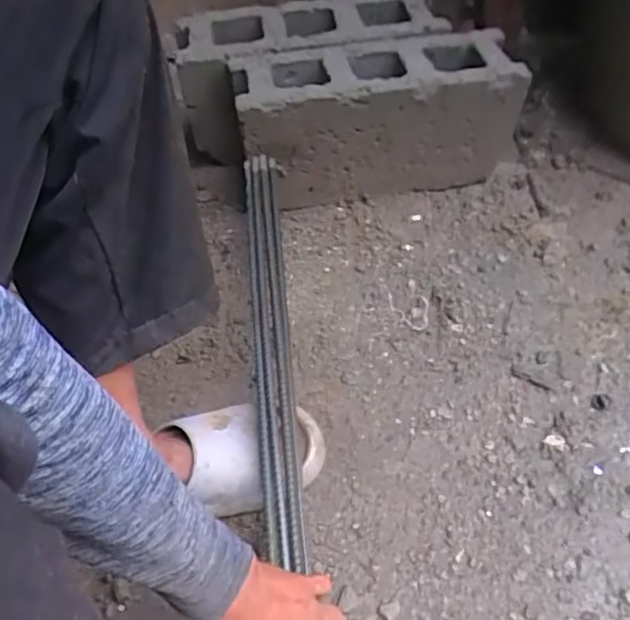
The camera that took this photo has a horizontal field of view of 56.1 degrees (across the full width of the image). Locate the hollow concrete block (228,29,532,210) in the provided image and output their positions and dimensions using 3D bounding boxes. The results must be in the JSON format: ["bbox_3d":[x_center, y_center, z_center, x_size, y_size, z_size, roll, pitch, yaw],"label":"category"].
[{"bbox_3d":[0.097,-0.261,0.877,0.391,0.226,0.106,-10,54,-3],"label":"hollow concrete block"}]

